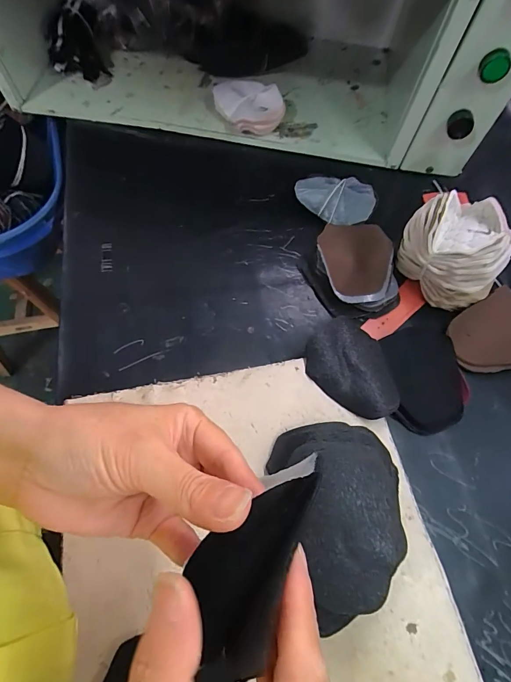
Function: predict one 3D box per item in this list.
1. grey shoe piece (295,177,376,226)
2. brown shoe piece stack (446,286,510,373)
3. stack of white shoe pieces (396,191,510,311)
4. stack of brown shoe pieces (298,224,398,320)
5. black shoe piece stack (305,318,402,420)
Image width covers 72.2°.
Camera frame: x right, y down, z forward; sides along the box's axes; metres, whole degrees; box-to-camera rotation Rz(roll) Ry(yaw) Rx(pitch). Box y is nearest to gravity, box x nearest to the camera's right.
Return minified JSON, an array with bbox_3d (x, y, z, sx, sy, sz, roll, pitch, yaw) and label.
[{"bbox_3d":[0.102,-0.182,0.453,0.099,0.015,0.063,3,83,-1],"label":"grey shoe piece"},{"bbox_3d":[0.267,-0.004,0.390,0.098,0.024,0.086,-19,67,-11],"label":"brown shoe piece stack"},{"bbox_3d":[0.222,-0.102,0.384,0.079,0.071,0.100,-14,66,-9],"label":"stack of white shoe pieces"},{"bbox_3d":[0.116,-0.087,0.420,0.102,0.028,0.121,-17,66,-10],"label":"stack of brown shoe pieces"},{"bbox_3d":[0.102,0.024,0.353,0.098,0.018,0.083,36,65,15],"label":"black shoe piece stack"}]

